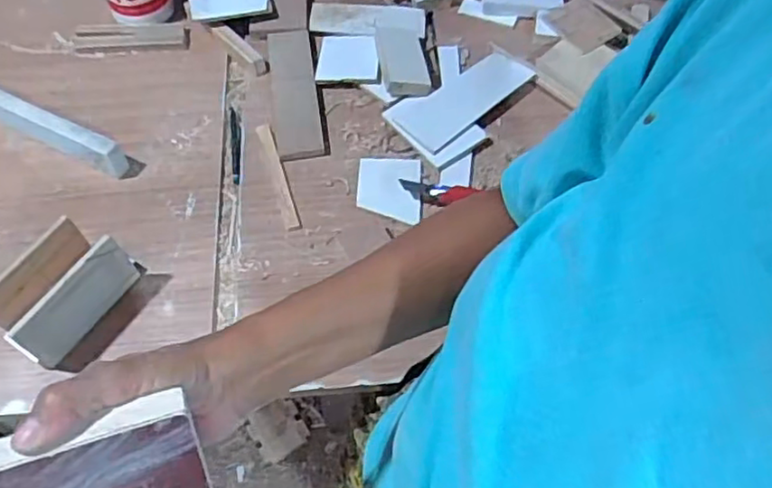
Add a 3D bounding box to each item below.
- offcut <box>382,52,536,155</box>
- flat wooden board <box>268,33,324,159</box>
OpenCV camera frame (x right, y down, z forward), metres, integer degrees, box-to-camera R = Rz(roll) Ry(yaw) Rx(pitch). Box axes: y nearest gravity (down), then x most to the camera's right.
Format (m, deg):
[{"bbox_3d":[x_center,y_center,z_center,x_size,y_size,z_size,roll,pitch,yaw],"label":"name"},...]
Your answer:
[{"bbox_3d":[0.089,-0.173,0.763,0.163,0.010,0.079,-37,68,-18],"label":"offcut"},{"bbox_3d":[-0.108,-0.180,0.768,0.052,0.014,0.189,-8,62,-4],"label":"flat wooden board"}]

